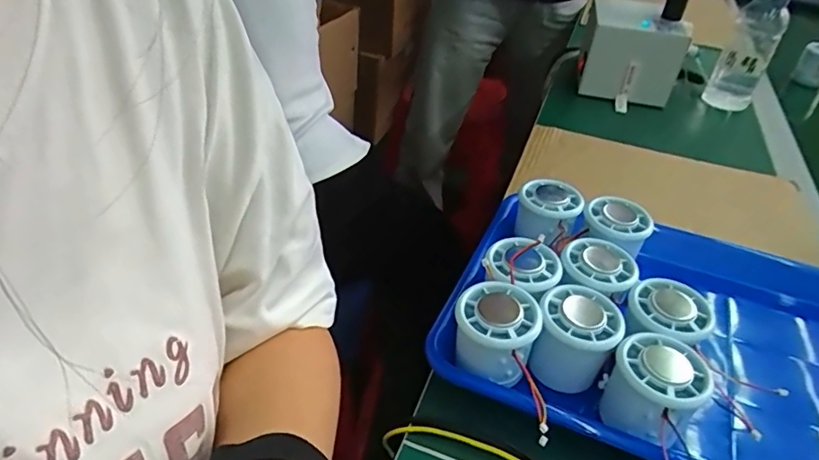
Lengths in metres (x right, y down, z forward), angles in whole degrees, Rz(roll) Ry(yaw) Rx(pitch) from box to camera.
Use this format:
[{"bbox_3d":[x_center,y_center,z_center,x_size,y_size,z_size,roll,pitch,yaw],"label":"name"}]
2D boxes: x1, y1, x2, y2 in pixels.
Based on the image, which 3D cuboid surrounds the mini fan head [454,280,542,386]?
[{"bbox_3d":[0.057,0.070,0.366,0.056,0.043,0.059,21,41,17],"label":"mini fan head"}]

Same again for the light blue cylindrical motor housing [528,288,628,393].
[{"bbox_3d":[0.114,0.081,0.381,0.053,0.063,0.051,4,39,-3],"label":"light blue cylindrical motor housing"}]

